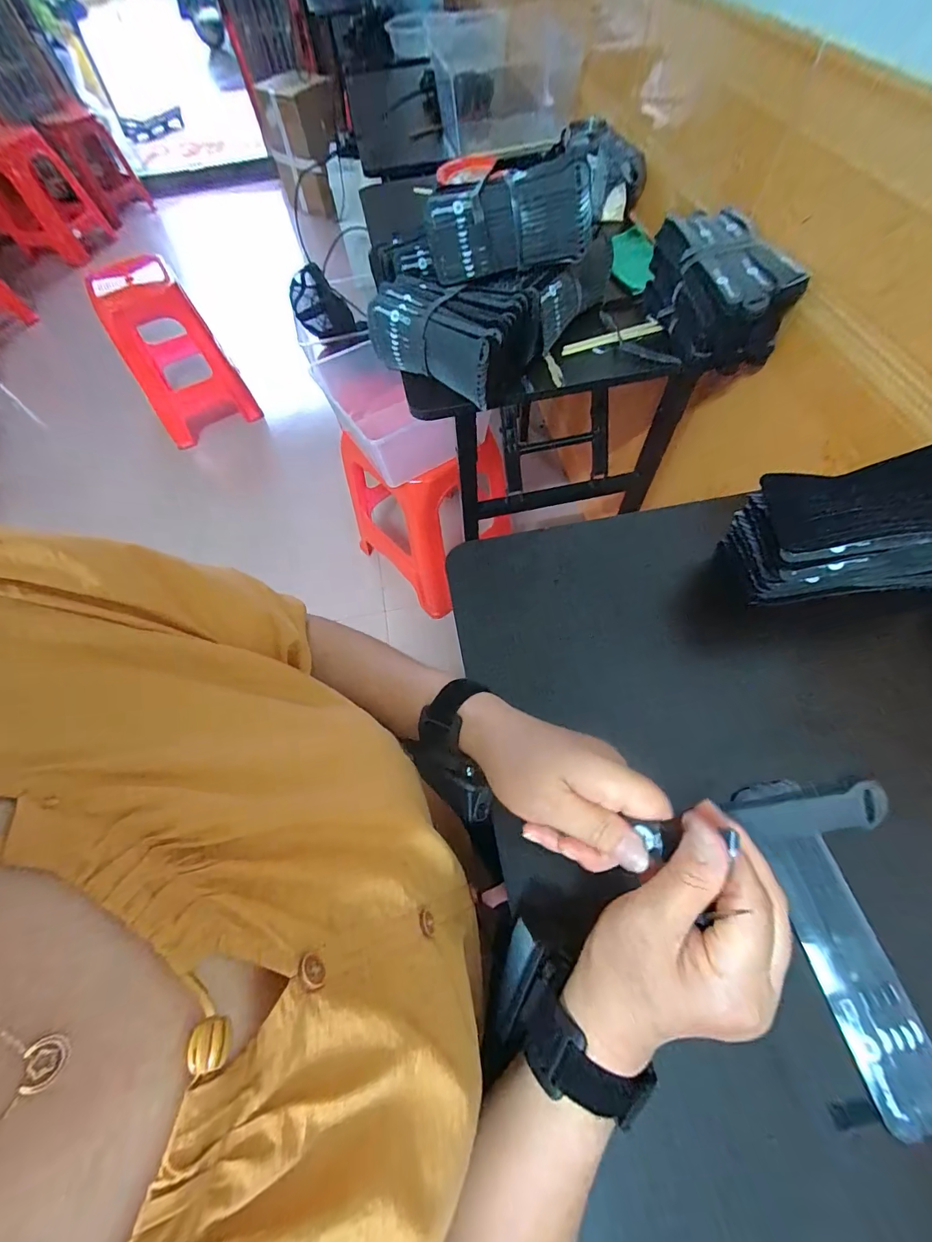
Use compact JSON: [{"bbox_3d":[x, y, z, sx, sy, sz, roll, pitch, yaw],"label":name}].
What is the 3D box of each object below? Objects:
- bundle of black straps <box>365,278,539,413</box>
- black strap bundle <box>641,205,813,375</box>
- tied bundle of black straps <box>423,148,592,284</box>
[{"bbox_3d":[-0.013,-0.402,0.609,0.205,0.091,0.127,33,70,18],"label":"bundle of black straps"},{"bbox_3d":[0.339,-0.447,0.598,0.106,0.117,0.209,-14,63,-3],"label":"black strap bundle"},{"bbox_3d":[0.053,-0.512,0.561,0.207,0.094,0.066,-5,63,1],"label":"tied bundle of black straps"}]

